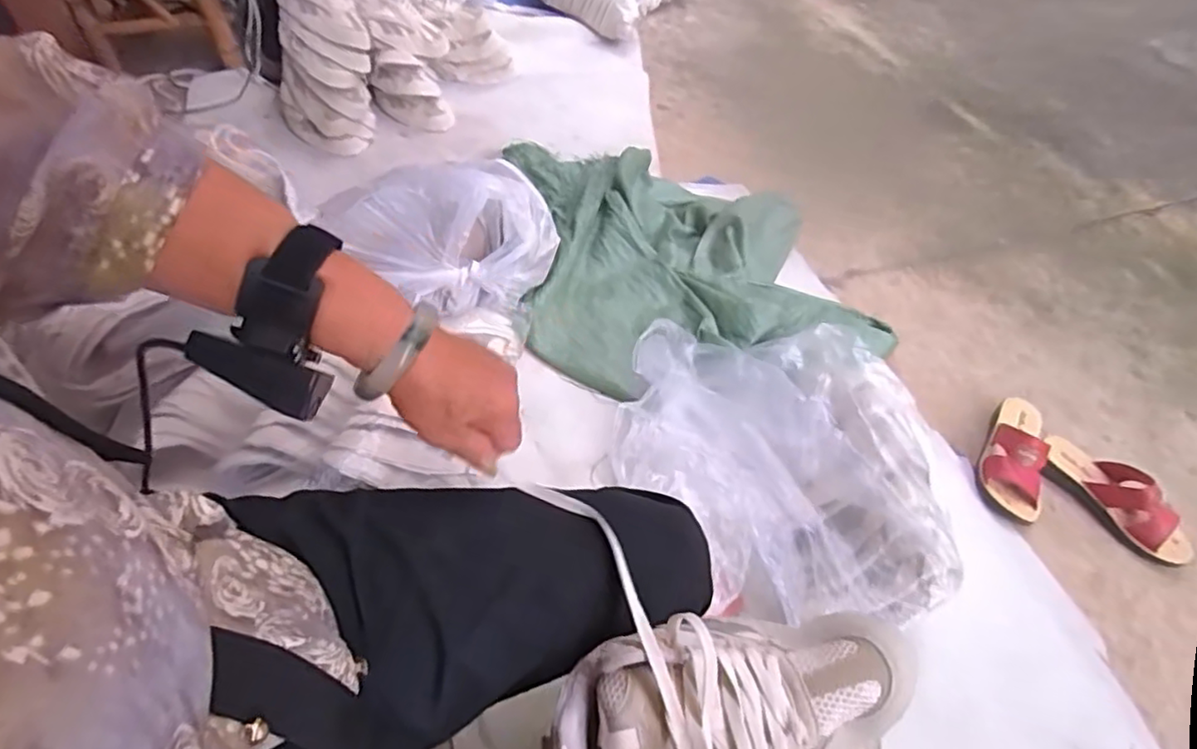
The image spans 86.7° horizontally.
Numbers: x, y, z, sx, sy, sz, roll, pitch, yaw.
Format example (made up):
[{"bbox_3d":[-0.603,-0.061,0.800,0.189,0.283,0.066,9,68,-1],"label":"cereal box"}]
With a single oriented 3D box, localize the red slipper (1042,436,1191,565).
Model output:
[{"bbox_3d":[0.785,0.181,0.960,0.079,0.073,0.230,-31,60,-24],"label":"red slipper"}]

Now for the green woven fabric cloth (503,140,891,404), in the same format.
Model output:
[{"bbox_3d":[0.161,-0.233,1.169,0.597,0.129,0.612,-6,53,-8],"label":"green woven fabric cloth"}]

